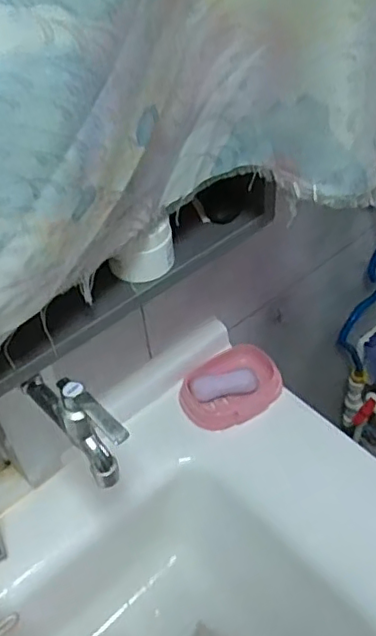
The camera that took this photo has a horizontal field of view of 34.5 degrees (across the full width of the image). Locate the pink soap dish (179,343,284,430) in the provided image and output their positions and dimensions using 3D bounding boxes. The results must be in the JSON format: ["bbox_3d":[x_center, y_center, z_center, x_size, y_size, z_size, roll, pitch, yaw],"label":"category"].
[{"bbox_3d":[0.054,0.090,0.811,0.134,0.033,0.103,-27,50,-20],"label":"pink soap dish"}]

